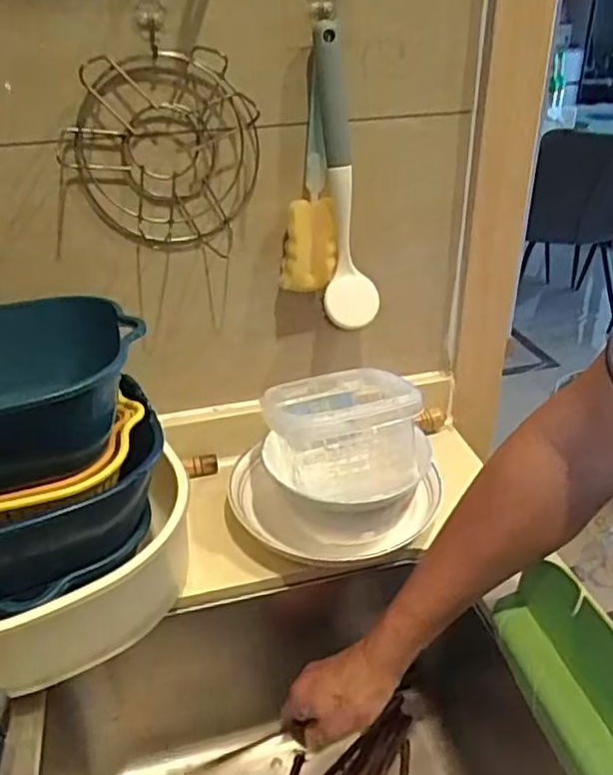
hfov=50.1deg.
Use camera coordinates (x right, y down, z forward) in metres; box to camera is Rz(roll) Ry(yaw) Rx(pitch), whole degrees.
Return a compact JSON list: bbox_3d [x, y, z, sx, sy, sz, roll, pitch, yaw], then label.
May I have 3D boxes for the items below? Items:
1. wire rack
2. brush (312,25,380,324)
[{"bbox_3d":[-0.122,-0.195,0.562,0.157,0.160,0.038,-11,32,-16],"label":"wire rack"},{"bbox_3d":[0.039,-0.184,0.594,0.055,0.253,0.060,1,30,4],"label":"brush"}]

